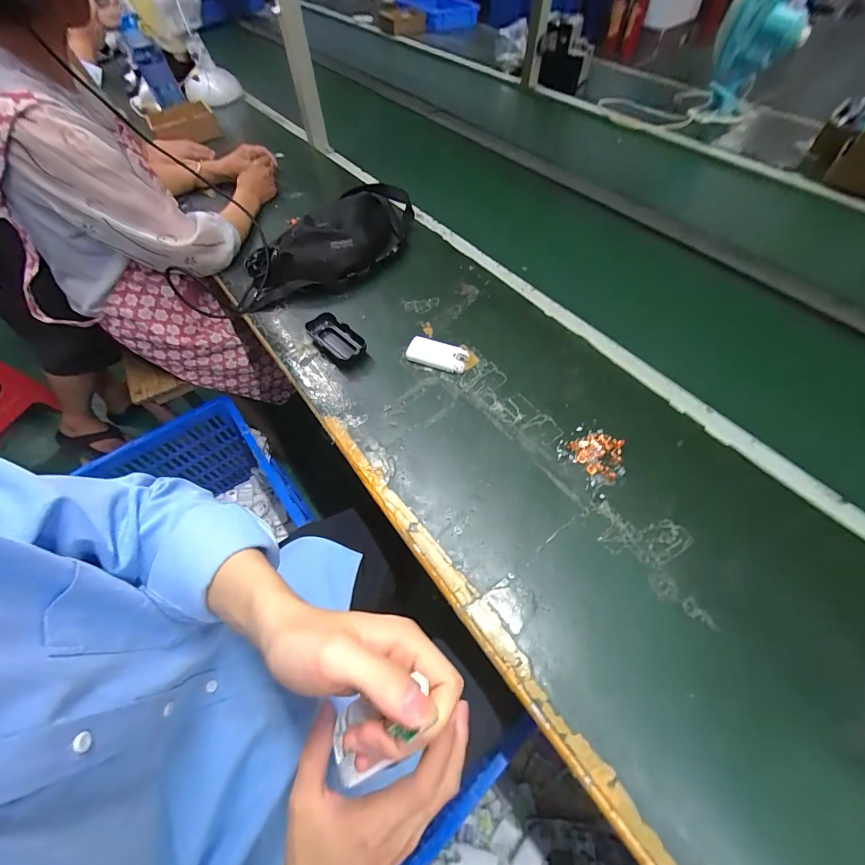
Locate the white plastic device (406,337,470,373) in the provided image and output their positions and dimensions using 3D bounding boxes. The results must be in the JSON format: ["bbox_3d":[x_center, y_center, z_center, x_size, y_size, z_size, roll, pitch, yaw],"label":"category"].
[{"bbox_3d":[0.008,-0.122,0.601,0.095,0.020,0.045,16,61,13],"label":"white plastic device"}]

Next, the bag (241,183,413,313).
[{"bbox_3d":[-0.188,-0.339,0.698,0.367,0.079,0.155,-34,62,-16],"label":"bag"}]

